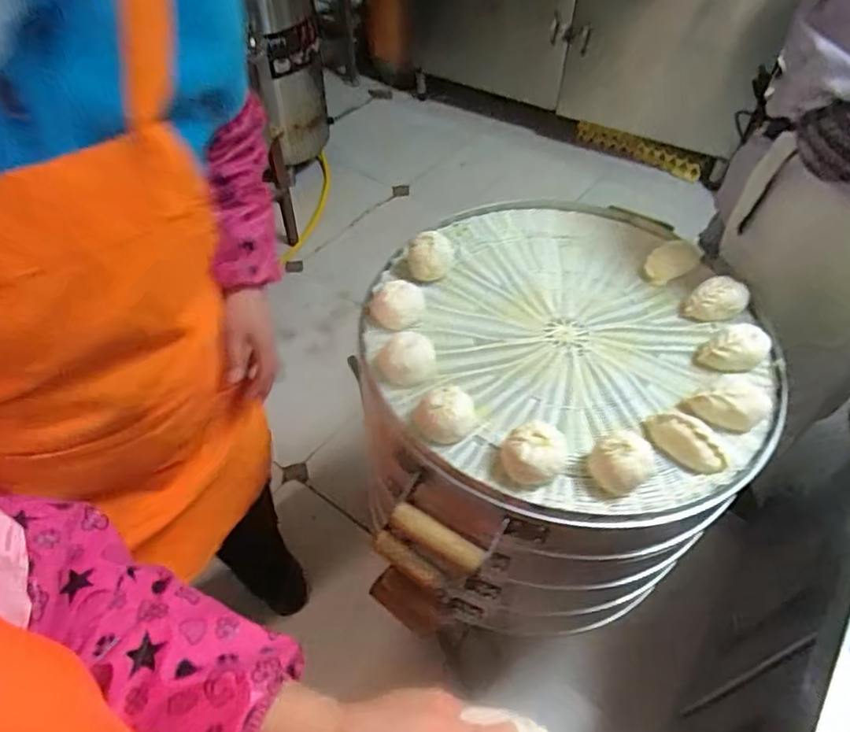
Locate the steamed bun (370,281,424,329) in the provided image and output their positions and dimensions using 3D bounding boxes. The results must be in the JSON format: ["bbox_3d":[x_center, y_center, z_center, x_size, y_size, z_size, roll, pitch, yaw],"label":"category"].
[{"bbox_3d":[-0.038,-0.080,0.820,0.066,0.056,0.065,1,51,-1],"label":"steamed bun"}]

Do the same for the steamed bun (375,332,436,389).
[{"bbox_3d":[-0.024,-0.010,0.760,0.073,0.059,0.070,-1,51,-3],"label":"steamed bun"}]

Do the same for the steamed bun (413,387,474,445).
[{"bbox_3d":[0.023,0.058,0.704,0.070,0.052,0.064,1,51,-1],"label":"steamed bun"}]

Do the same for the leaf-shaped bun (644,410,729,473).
[{"bbox_3d":[0.301,0.085,0.693,0.037,0.032,0.095,-37,61,-27],"label":"leaf-shaped bun"}]

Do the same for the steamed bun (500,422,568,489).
[{"bbox_3d":[0.123,0.097,0.673,0.068,0.063,0.058,15,52,10],"label":"steamed bun"}]

